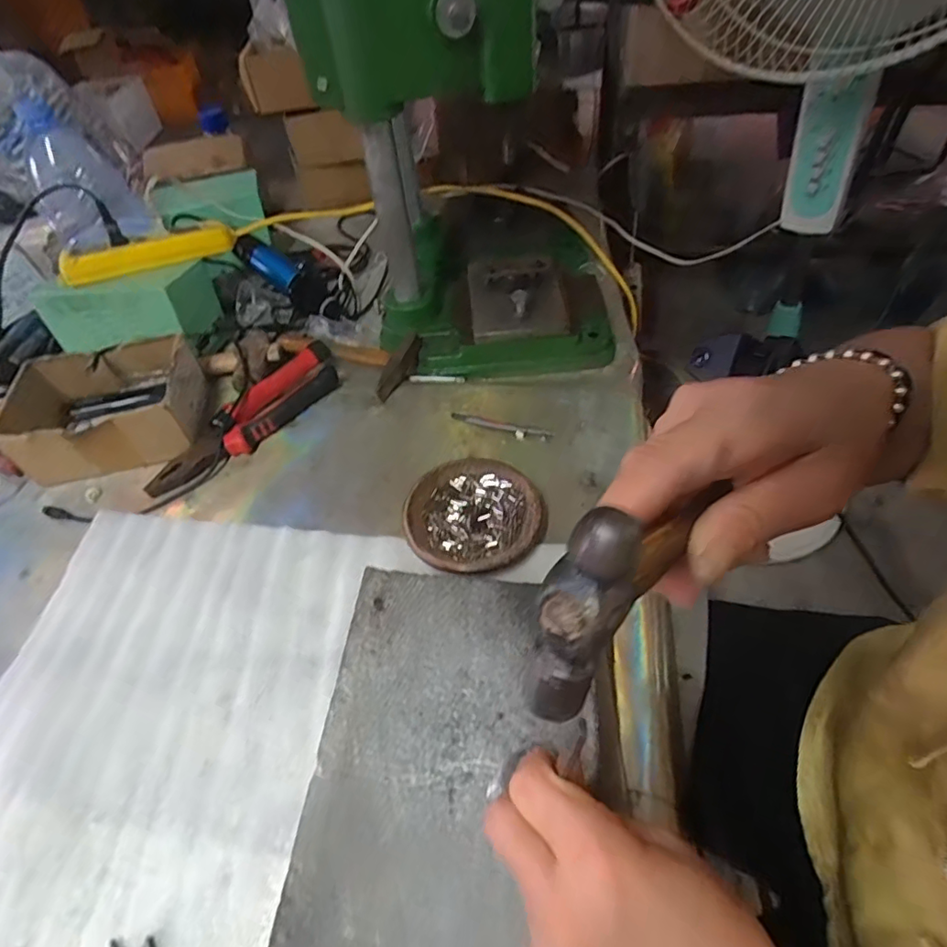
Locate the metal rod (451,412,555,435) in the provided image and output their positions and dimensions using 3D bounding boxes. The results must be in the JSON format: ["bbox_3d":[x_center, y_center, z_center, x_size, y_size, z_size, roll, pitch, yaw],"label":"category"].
[{"bbox_3d":[0.025,-0.047,0.541,0.103,0.008,0.011,17,53,21],"label":"metal rod"}]

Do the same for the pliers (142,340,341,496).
[{"bbox_3d":[-0.223,-0.057,0.563,0.053,0.030,0.218,33,60,30],"label":"pliers"}]

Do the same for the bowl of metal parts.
[{"bbox_3d":[0.001,0.037,0.465,0.111,0.021,0.109,-4,48,4],"label":"bowl of metal parts"}]

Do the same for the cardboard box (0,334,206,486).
[{"bbox_3d":[-0.361,-0.068,0.568,0.157,0.066,0.129,-14,48,-5],"label":"cardboard box"}]

